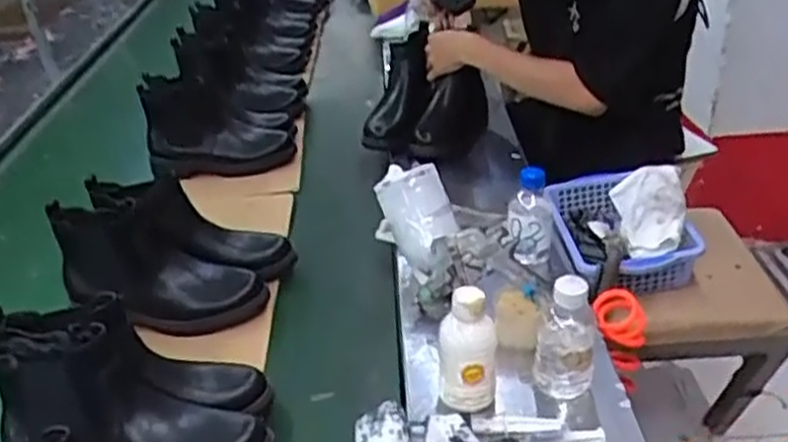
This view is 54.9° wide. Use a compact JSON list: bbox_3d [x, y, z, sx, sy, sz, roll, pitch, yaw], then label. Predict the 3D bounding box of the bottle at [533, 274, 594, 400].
[{"bbox_3d":[0.175,0.119,0.773,0.059,0.139,0.052,2,33,12],"label":"bottle"}]

